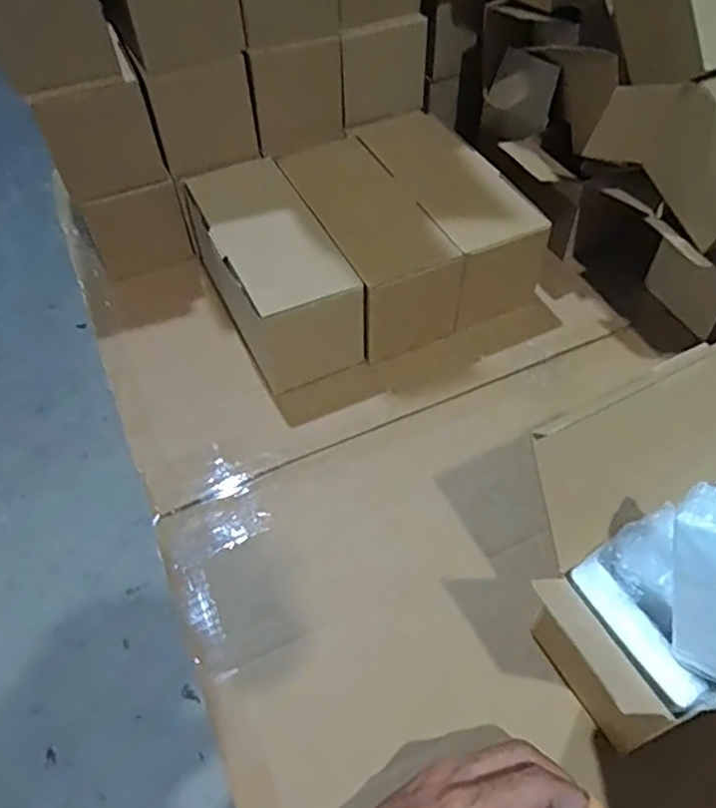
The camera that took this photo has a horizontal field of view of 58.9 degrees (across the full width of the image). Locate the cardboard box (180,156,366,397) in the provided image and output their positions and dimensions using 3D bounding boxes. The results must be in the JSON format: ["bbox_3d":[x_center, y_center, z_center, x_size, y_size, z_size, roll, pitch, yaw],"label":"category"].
[{"bbox_3d":[-0.085,-0.133,0.617,0.097,0.108,0.222,-20,50,-15],"label":"cardboard box"}]

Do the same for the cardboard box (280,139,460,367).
[{"bbox_3d":[0.008,-0.147,0.626,0.100,0.112,0.202,-20,50,-15],"label":"cardboard box"}]

